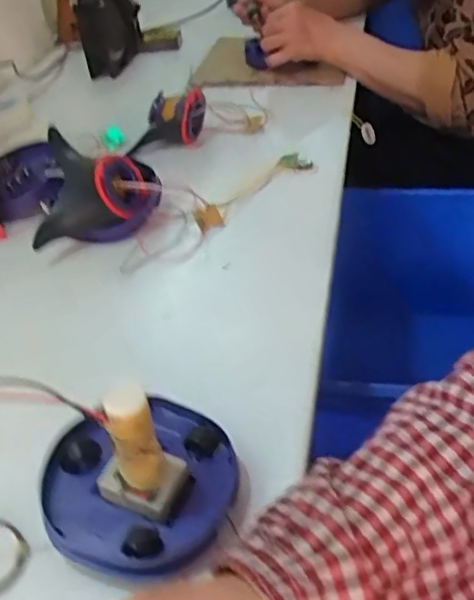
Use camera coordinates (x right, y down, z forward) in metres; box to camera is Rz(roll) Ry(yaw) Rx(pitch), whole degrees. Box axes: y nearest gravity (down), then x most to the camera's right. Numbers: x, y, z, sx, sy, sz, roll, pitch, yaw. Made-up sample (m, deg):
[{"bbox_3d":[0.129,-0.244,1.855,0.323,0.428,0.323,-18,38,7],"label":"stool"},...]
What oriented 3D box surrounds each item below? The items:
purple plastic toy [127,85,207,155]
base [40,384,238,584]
[{"bbox_3d":[-0.084,-0.217,0.735,0.069,0.061,0.076,8,41,17],"label":"purple plastic toy"},{"bbox_3d":[-0.054,0.091,0.335,0.110,0.087,0.096,-18,41,-15],"label":"base"}]

